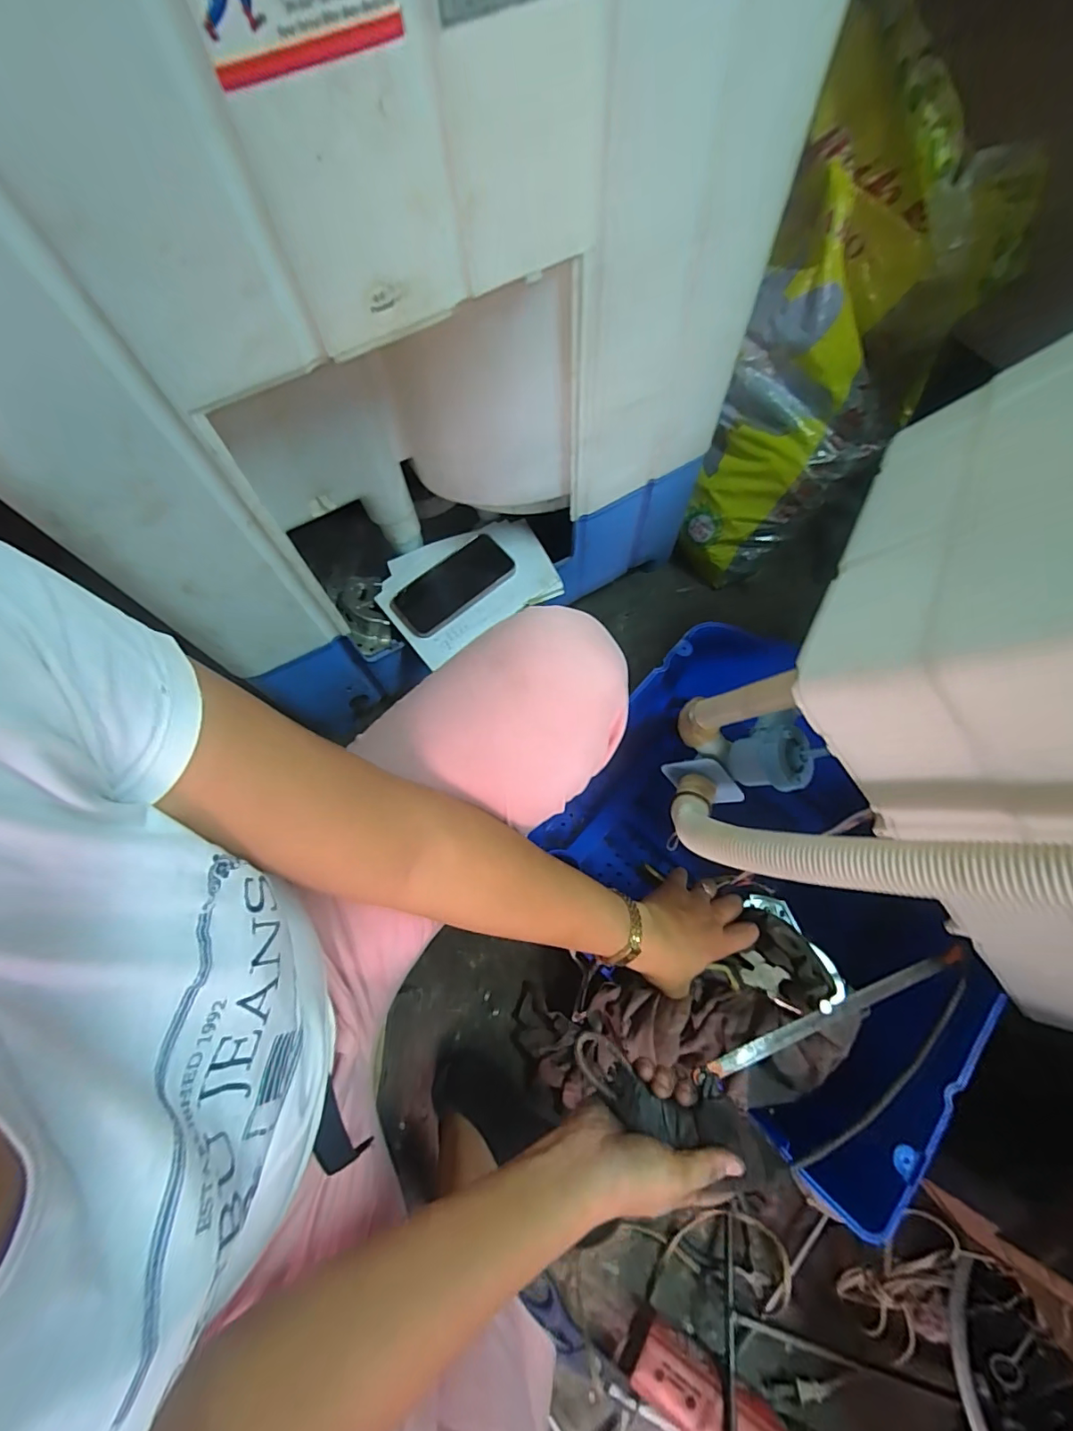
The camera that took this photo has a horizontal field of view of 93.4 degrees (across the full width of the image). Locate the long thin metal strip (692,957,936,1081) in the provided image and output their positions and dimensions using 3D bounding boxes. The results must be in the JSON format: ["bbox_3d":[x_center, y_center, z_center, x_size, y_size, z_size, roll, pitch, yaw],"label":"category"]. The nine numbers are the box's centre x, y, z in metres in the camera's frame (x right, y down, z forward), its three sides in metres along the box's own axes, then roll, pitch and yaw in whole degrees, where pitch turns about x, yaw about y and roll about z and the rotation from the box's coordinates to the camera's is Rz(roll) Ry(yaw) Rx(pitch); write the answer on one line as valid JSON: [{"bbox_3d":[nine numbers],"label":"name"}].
[{"bbox_3d":[0.248,0.256,0.431,0.252,0.010,0.012,-12,66,-16],"label":"long thin metal strip"}]

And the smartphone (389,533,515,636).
[{"bbox_3d":[-0.114,-0.177,0.690,0.163,0.014,0.076,-39,80,-7],"label":"smartphone"}]

